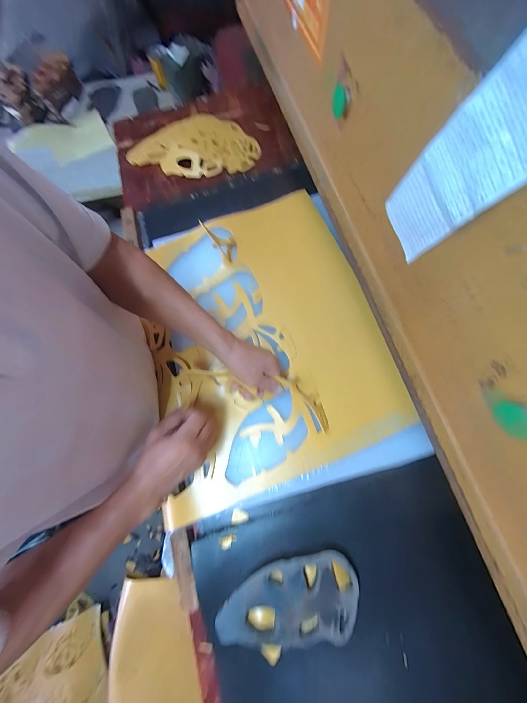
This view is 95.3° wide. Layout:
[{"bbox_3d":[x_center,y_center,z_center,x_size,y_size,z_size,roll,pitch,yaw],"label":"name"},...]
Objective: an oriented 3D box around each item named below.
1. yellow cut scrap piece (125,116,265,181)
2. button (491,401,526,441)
[{"bbox_3d":[-0.201,-0.587,0.677,0.366,0.039,0.190,3,82,3],"label":"yellow cut scrap piece"},{"bbox_3d":[0.276,0.075,0.263,0.009,0.036,0.044,-19,77,-6],"label":"button"}]

